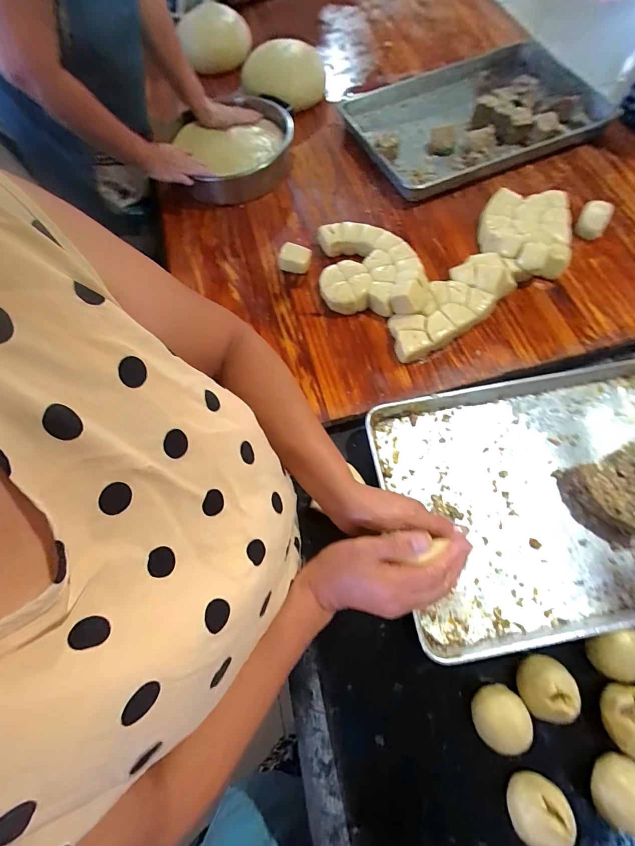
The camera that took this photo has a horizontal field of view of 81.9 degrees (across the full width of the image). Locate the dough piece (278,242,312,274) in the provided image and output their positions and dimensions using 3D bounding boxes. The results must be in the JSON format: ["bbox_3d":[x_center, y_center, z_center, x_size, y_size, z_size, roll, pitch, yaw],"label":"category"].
[{"bbox_3d":[-0.049,-0.361,0.792,0.067,0.048,0.041,12,70,7],"label":"dough piece"}]

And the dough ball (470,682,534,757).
[{"bbox_3d":[0.249,0.403,0.500,0.068,0.041,0.074,-1,69,2],"label":"dough ball"}]

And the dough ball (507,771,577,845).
[{"bbox_3d":[0.279,0.491,0.462,0.068,0.058,0.072,34,74,16],"label":"dough ball"}]

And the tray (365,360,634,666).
[{"bbox_3d":[0.421,0.111,0.615,0.612,0.059,0.403,-10,69,-1],"label":"tray"}]

